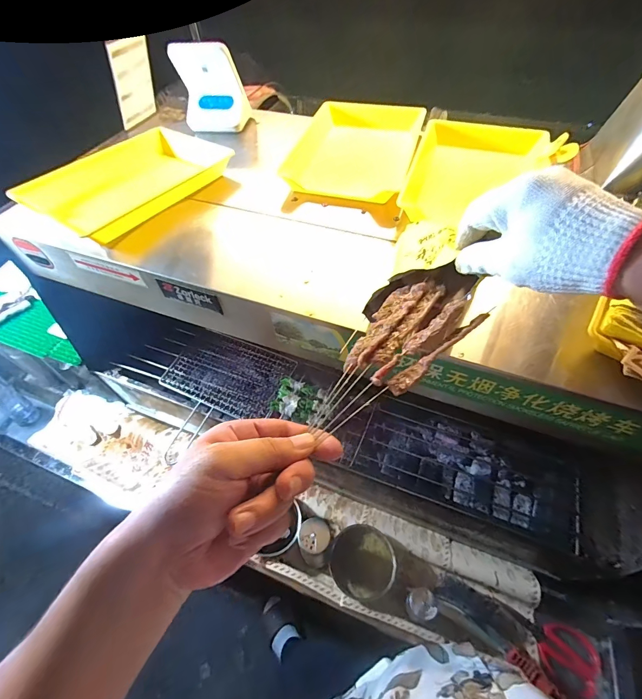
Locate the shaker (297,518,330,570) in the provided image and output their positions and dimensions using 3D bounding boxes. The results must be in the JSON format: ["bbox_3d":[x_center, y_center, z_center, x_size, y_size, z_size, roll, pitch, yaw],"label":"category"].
[{"bbox_3d":[-0.012,0.392,0.697,0.055,0.123,0.067,-4,53,-2],"label":"shaker"}]

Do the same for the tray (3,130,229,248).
[{"bbox_3d":[-0.318,-0.291,0.590,0.200,0.042,0.305,31,59,22],"label":"tray"}]

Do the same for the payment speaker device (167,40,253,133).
[{"bbox_3d":[-0.214,-0.513,0.685,0.128,0.139,0.064,-4,53,-2],"label":"payment speaker device"}]

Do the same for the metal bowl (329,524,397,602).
[{"bbox_3d":[0.085,0.450,0.736,0.130,0.077,0.129,-1,53,1],"label":"metal bowl"}]

